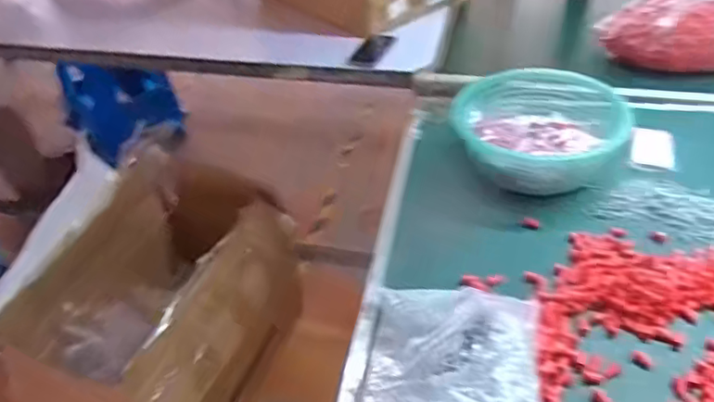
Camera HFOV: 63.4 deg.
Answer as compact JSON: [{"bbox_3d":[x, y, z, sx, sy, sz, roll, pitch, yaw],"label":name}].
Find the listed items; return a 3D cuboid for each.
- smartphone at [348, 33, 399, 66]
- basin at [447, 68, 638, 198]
[{"bbox_3d":[0.040,-0.360,1.380,0.065,0.012,0.152,22,52,11],"label":"smartphone"},{"bbox_3d":[0.309,-0.125,0.982,0.267,0.094,0.267,-3,39,3],"label":"basin"}]

